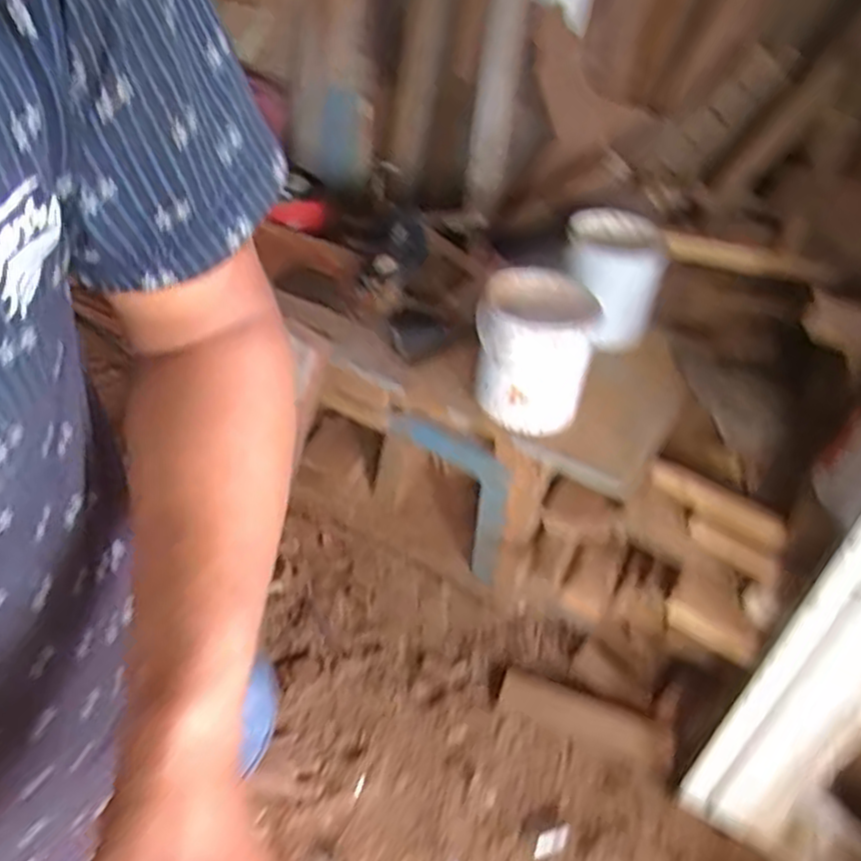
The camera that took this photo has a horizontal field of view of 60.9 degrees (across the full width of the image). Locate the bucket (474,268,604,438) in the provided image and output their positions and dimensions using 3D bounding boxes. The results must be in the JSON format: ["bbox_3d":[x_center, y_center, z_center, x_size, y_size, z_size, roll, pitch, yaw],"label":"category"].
[{"bbox_3d":[0.165,-0.133,1.182,0.186,0.178,0.221,15,46,9],"label":"bucket"}]

